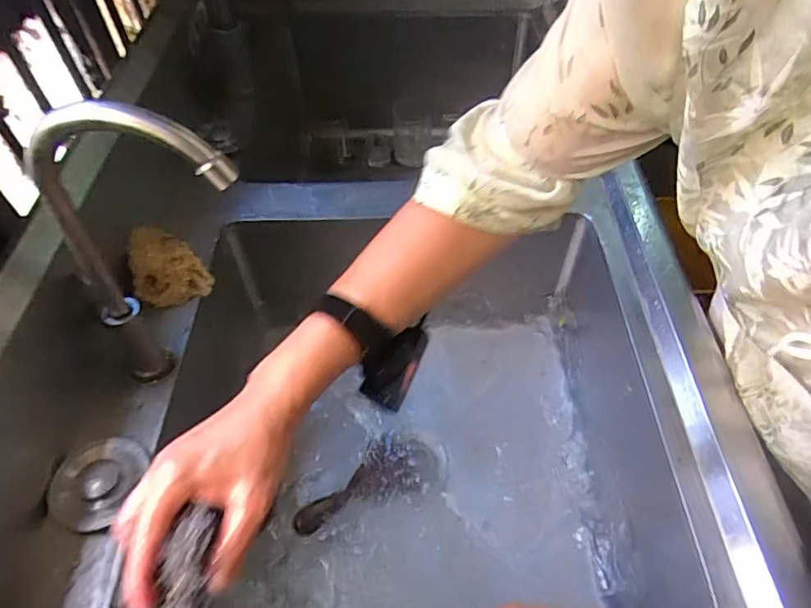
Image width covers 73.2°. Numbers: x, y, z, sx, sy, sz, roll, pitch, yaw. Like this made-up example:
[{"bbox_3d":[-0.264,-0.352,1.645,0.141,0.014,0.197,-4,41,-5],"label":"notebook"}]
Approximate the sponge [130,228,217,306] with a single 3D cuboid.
[{"bbox_3d":[-0.294,-0.050,0.663,0.082,0.054,0.100,-30,57,-21],"label":"sponge"}]

